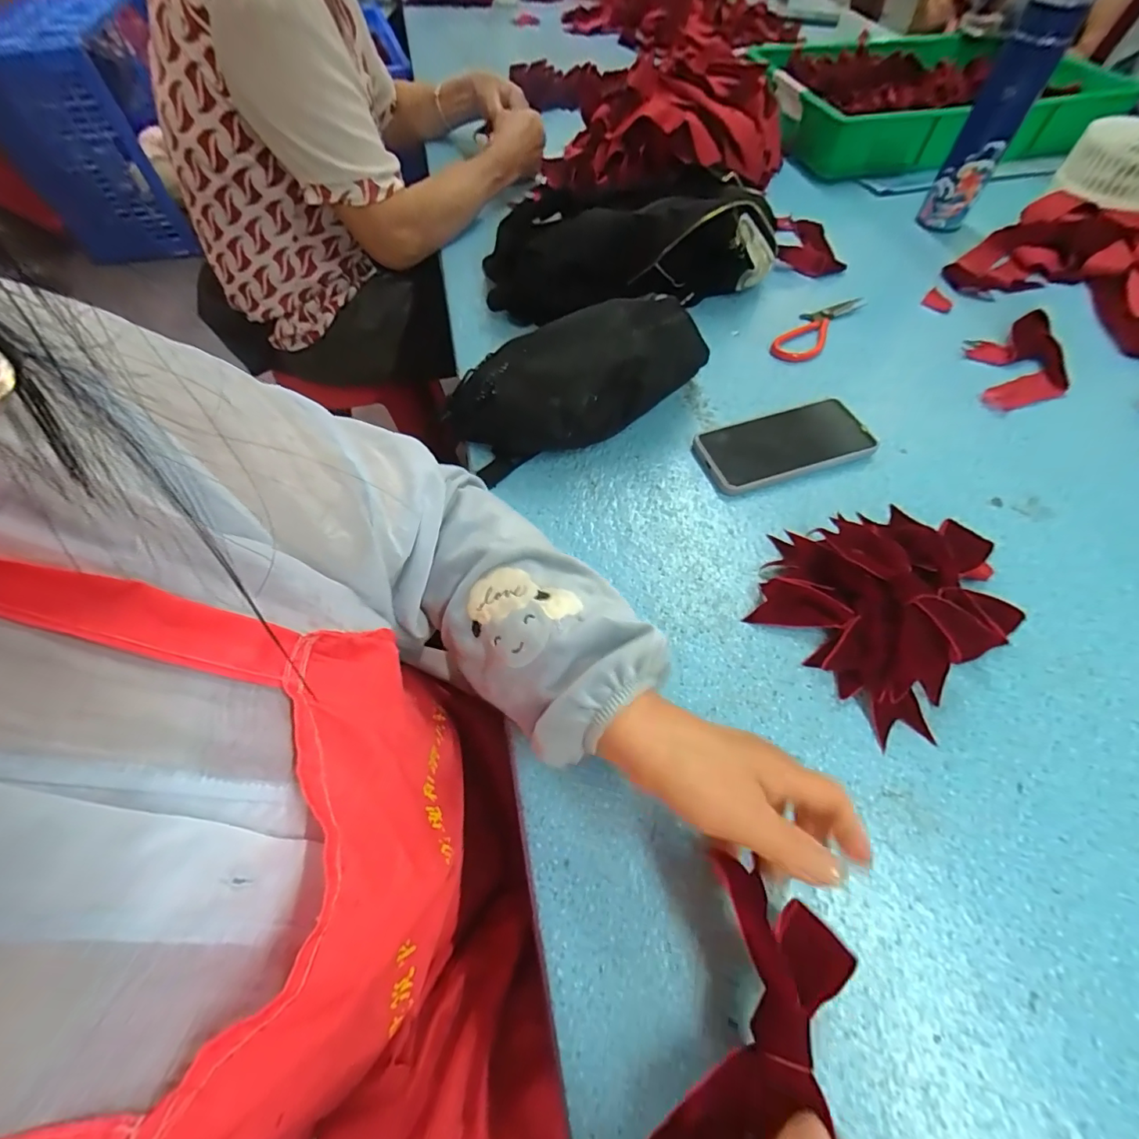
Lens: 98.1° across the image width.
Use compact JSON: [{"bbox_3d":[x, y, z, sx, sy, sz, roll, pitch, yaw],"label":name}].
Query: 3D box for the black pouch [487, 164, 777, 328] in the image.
[{"bbox_3d":[0.072,-0.406,0.611,0.355,0.108,0.170,-4,58,-1],"label":"black pouch"}]

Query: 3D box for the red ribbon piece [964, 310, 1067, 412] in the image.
[{"bbox_3d":[0.500,-0.233,0.549,0.091,0.017,0.160,12,59,9],"label":"red ribbon piece"}]

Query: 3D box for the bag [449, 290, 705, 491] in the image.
[{"bbox_3d":[0.022,-0.178,0.480,0.256,0.091,0.119,-27,61,-14],"label":"bag"}]

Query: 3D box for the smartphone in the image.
[{"bbox_3d":[0.208,-0.125,0.485,0.157,0.011,0.082,-16,57,-5],"label":"smartphone"}]

